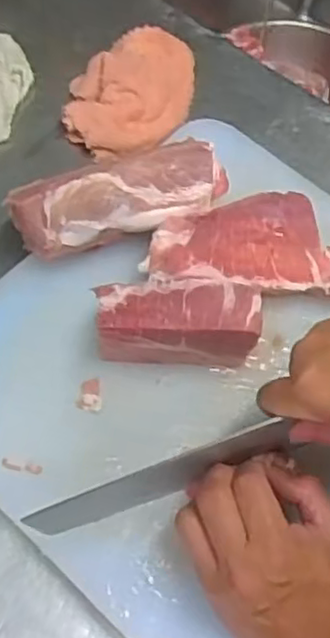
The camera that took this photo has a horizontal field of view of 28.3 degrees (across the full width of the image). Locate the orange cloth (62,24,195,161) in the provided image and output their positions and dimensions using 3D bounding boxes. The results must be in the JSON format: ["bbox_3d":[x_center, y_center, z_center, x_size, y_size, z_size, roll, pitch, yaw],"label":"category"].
[{"bbox_3d":[-0.034,-0.229,0.651,0.112,0.046,0.146,13,64,2],"label":"orange cloth"}]

